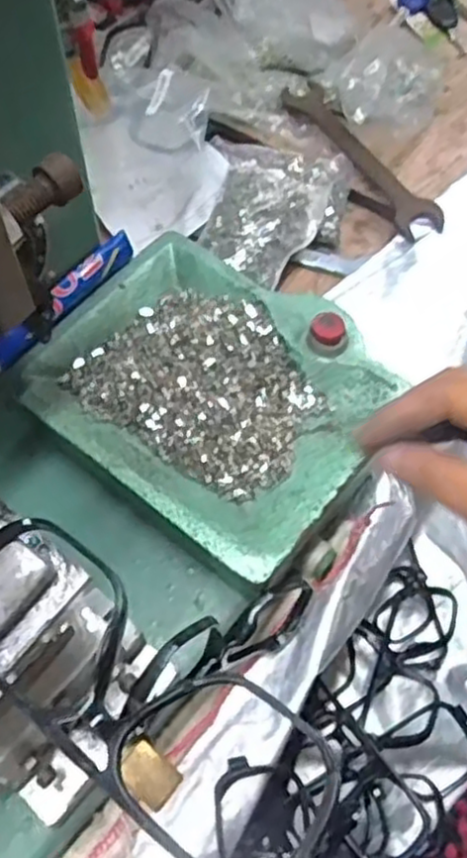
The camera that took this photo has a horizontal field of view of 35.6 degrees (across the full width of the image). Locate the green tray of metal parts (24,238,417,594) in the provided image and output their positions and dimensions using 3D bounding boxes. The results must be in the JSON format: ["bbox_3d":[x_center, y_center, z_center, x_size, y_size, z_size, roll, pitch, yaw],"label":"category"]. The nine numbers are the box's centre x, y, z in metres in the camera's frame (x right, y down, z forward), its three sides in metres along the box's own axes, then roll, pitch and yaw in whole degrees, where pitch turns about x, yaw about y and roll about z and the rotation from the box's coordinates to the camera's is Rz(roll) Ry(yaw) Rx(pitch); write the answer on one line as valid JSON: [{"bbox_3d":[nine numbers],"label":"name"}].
[{"bbox_3d":[-0.011,-0.026,0.429,0.190,0.020,0.166,34,67,15],"label":"green tray of metal parts"}]

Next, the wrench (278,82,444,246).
[{"bbox_3d":[0.114,-0.241,0.644,0.044,0.009,0.197,-27,66,-15],"label":"wrench"}]

